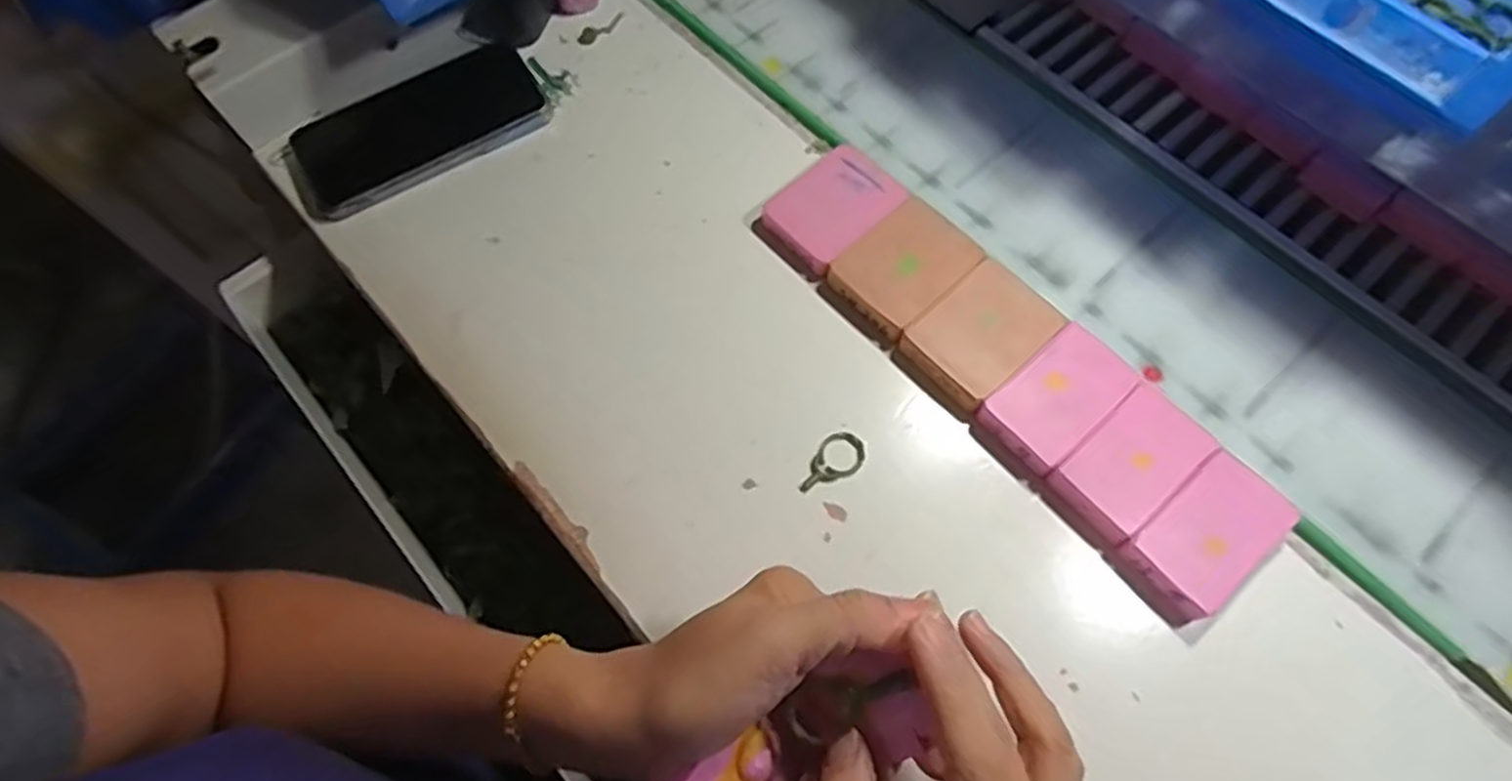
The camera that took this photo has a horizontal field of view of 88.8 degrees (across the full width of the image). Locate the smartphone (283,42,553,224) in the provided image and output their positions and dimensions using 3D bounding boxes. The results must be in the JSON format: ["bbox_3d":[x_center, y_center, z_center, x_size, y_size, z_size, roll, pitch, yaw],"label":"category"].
[{"bbox_3d":[-0.205,-0.159,0.464,0.152,0.008,0.081,-28,69,-11],"label":"smartphone"}]

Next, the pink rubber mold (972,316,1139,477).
[{"bbox_3d":[0.151,0.004,0.387,0.071,0.016,0.045,-38,71,-15],"label":"pink rubber mold"}]

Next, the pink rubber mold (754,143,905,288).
[{"bbox_3d":[0.043,-0.103,0.435,0.075,0.015,0.056,-40,71,-15],"label":"pink rubber mold"}]

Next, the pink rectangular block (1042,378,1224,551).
[{"bbox_3d":[0.178,0.035,0.369,0.069,0.017,0.044,-39,71,-15],"label":"pink rectangular block"}]

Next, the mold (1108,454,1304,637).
[{"bbox_3d":[0.207,0.069,0.357,0.077,0.018,0.044,-39,71,-15],"label":"mold"}]

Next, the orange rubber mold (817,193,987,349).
[{"bbox_3d":[0.079,-0.065,0.413,0.076,0.015,0.053,-40,72,-16],"label":"orange rubber mold"}]

